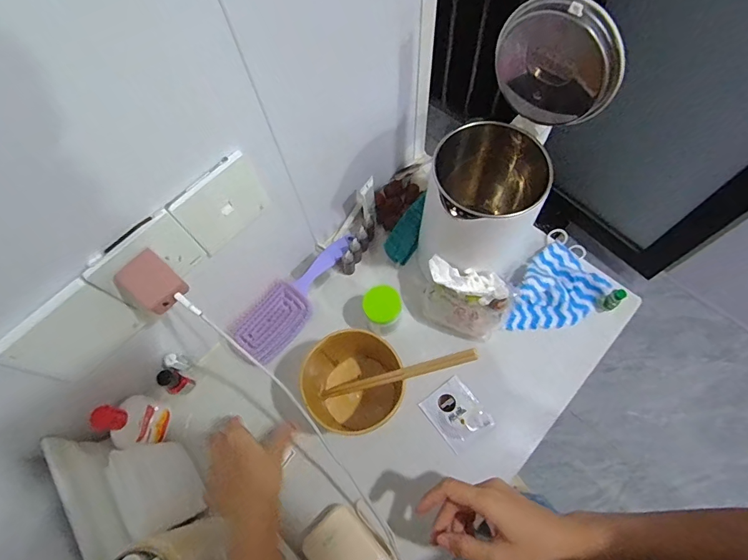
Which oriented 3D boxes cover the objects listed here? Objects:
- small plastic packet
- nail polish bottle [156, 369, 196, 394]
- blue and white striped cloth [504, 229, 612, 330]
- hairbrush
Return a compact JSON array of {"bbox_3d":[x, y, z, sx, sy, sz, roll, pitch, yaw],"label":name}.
[{"bbox_3d":[0.103,0.167,0.522,0.062,0.008,0.074,-36,70,-12],"label":"small plastic packet"},{"bbox_3d":[-0.254,0.133,0.533,0.019,0.059,0.027,17,69,10],"label":"nail polish bottle"},{"bbox_3d":[0.254,0.011,0.561,0.106,0.038,0.167,30,72,14],"label":"blue and white striped cloth"},{"bbox_3d":[-0.107,0.020,0.583,0.078,0.030,0.218,41,75,17],"label":"hairbrush"}]

